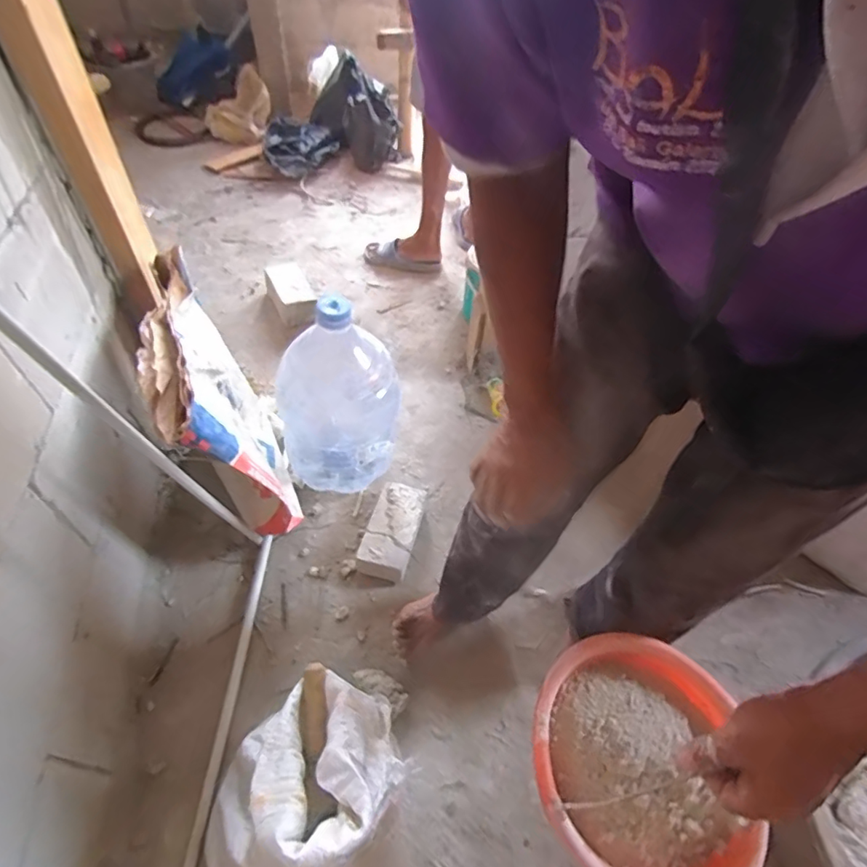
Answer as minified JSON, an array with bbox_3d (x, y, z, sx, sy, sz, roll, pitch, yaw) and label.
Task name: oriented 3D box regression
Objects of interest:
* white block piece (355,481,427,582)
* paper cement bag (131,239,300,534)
[{"bbox_3d":[-0.089,0.199,1.090,0.098,0.047,0.196,15,53,8],"label":"white block piece"},{"bbox_3d":[-0.391,-0.057,1.031,0.089,0.415,0.431,-25,54,3],"label":"paper cement bag"}]

